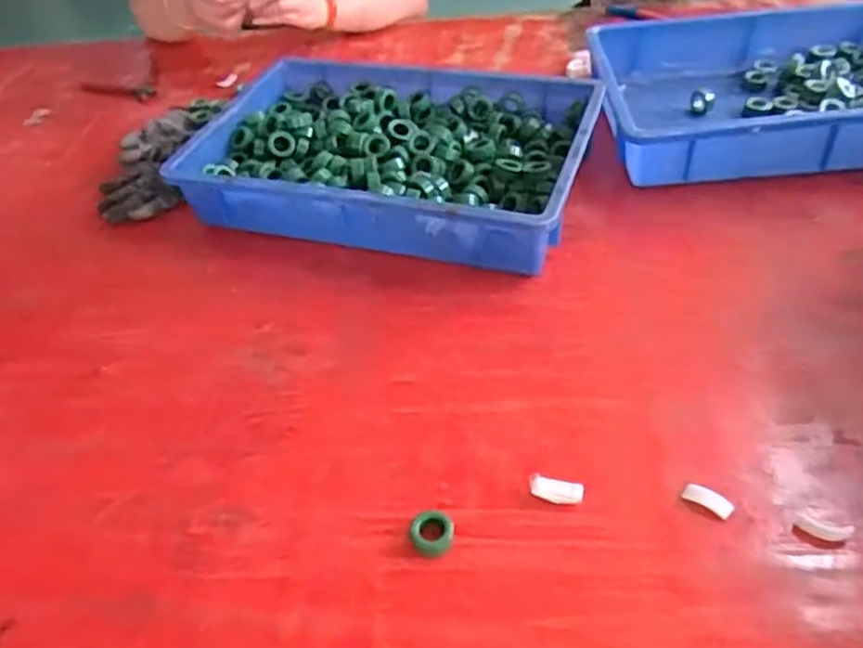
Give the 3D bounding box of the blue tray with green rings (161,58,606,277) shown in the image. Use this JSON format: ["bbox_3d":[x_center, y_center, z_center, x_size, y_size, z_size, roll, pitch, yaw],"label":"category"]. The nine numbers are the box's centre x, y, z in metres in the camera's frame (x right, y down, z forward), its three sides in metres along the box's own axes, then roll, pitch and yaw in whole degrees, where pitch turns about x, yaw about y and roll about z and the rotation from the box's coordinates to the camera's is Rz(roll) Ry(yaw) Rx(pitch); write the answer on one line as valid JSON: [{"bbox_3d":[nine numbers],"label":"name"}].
[{"bbox_3d":[-0.041,-0.193,0.849,0.439,0.091,0.294,10,46,18],"label":"blue tray with green rings"}]

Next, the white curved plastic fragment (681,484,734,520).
[{"bbox_3d":[0.199,0.127,0.517,0.034,0.004,0.015,26,52,30],"label":"white curved plastic fragment"}]

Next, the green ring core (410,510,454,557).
[{"bbox_3d":[0.000,0.150,0.515,0.030,0.012,0.031,-4,43,4],"label":"green ring core"}]

